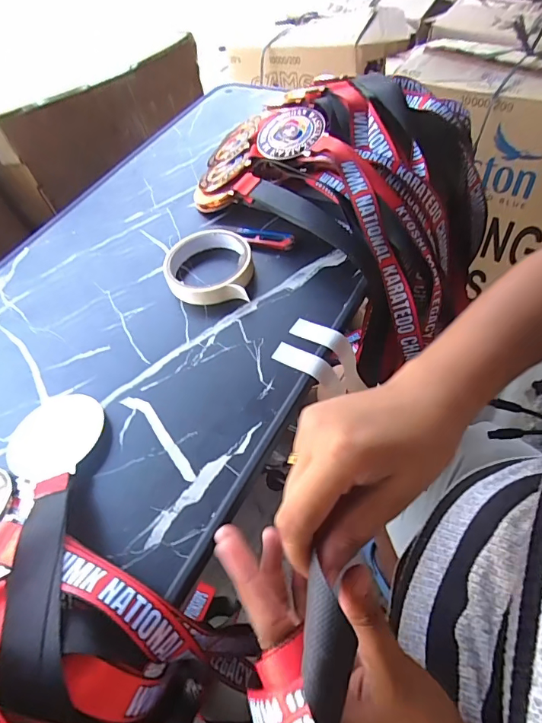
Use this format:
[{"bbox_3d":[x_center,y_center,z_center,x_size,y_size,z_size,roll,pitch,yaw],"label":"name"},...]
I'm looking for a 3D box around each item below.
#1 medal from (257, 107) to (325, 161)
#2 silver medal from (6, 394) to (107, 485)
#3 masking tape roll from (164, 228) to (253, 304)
[{"bbox_3d":[0.022,-0.260,0.478,0.075,0.007,0.085,-3,62,20],"label":"medal"},{"bbox_3d":[-0.177,0.060,0.347,0.080,0.004,0.075,-9,48,10],"label":"silver medal"},{"bbox_3d":[-0.062,-0.098,0.432,0.088,0.025,0.089,-1,55,2],"label":"masking tape roll"}]

